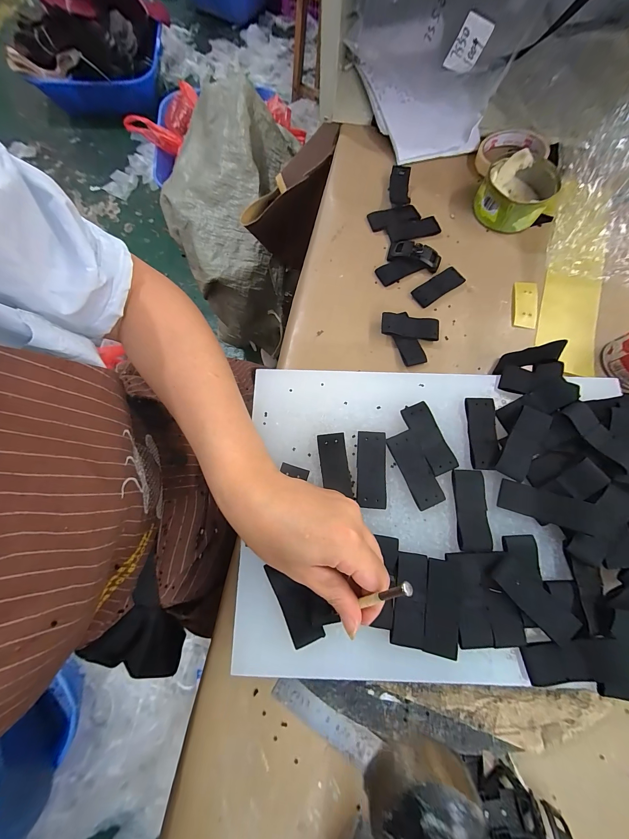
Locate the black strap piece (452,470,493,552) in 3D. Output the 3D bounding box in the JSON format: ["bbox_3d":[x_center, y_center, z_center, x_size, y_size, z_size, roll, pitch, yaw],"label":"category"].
[{"bbox_3d":[0.136,0.077,0.250,0.027,0.004,0.065,3,74,1],"label":"black strap piece"}]

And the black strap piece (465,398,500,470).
[{"bbox_3d":[0.157,0.012,0.269,0.026,0.004,0.066,2,74,1],"label":"black strap piece"}]

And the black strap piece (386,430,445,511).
[{"bbox_3d":[0.090,0.044,0.258,0.024,0.005,0.067,-22,75,-6],"label":"black strap piece"}]

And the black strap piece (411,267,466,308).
[{"bbox_3d":[0.150,-0.162,0.352,0.066,0.008,0.025,-34,77,-9],"label":"black strap piece"}]

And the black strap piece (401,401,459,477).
[{"bbox_3d":[0.104,0.016,0.264,0.025,0.004,0.066,-22,75,-6],"label":"black strap piece"}]

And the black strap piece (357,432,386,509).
[{"bbox_3d":[0.050,0.044,0.257,0.024,0.008,0.066,4,74,1],"label":"black strap piece"}]

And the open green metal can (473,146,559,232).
[{"bbox_3d":[0.255,-0.289,0.367,0.083,0.041,0.094,37,77,10],"label":"open green metal can"}]

